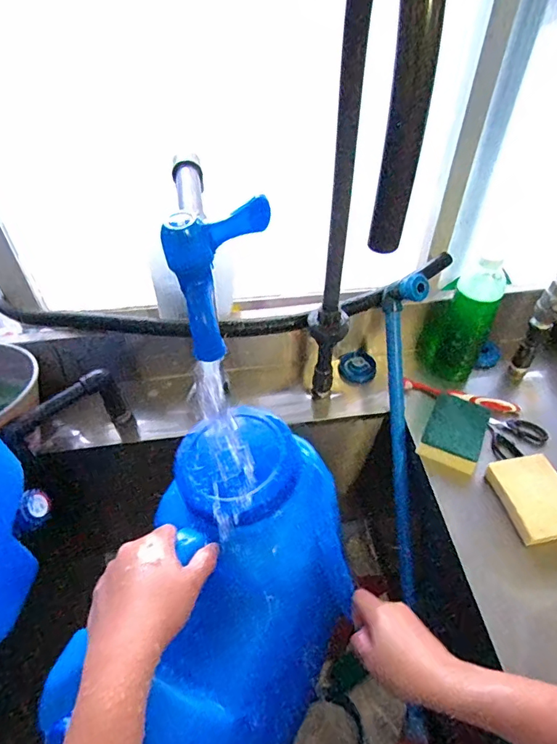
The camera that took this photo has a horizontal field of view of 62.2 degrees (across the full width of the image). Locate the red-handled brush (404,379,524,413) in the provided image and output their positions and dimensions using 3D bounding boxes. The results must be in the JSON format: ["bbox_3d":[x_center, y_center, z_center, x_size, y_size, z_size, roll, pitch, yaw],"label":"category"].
[{"bbox_3d":[0.261,0.033,0.664,0.159,0.009,0.022,14,48,13],"label":"red-handled brush"}]

